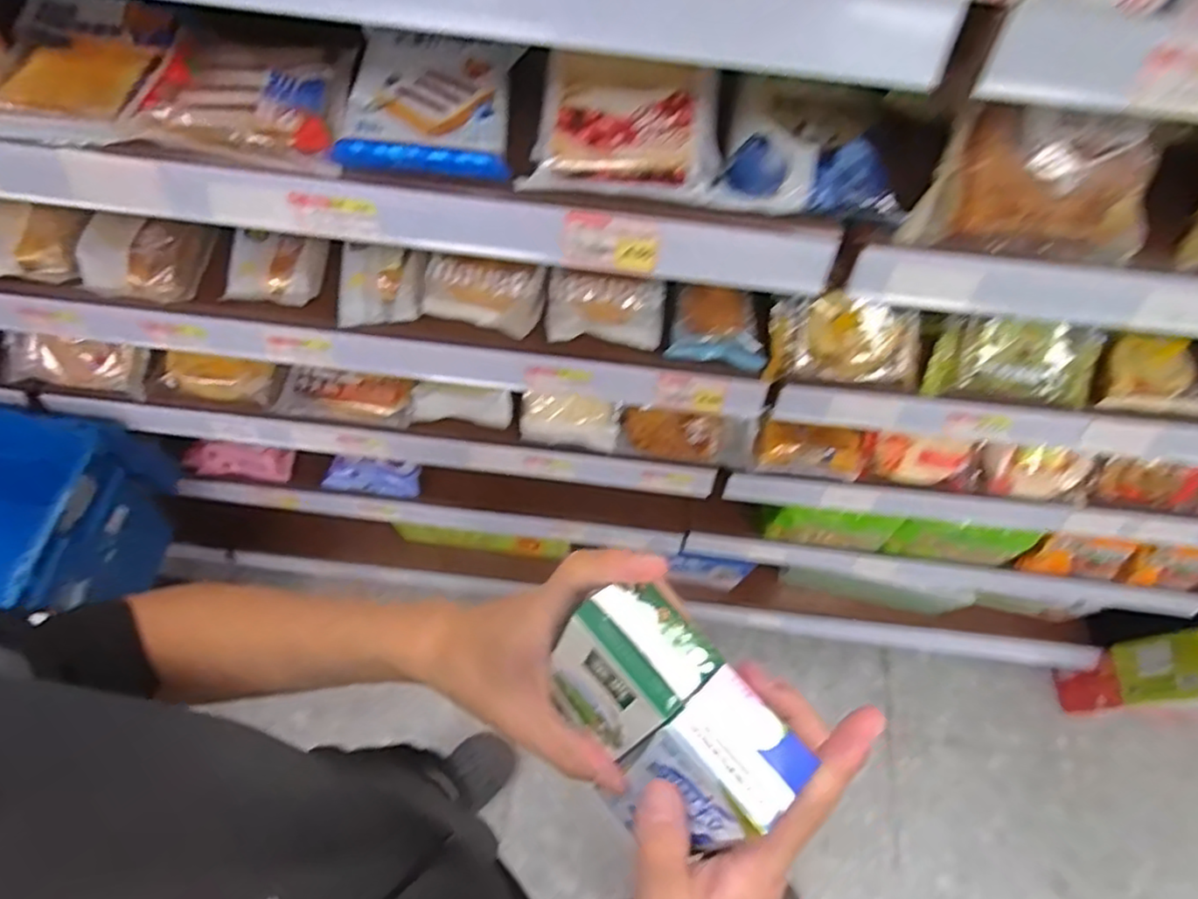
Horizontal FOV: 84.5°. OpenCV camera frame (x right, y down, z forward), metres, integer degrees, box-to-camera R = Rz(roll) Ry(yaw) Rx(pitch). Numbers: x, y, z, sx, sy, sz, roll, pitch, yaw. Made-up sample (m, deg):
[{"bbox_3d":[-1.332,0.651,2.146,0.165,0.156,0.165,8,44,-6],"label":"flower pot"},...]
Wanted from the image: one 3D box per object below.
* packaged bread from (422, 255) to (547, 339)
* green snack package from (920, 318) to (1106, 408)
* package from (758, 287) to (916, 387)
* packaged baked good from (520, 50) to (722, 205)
[{"bbox_3d":[-0.110,-0.150,0.639,0.117,0.040,0.057,5,66,0],"label":"packaged bread"},{"bbox_3d":[0.399,-0.086,0.630,0.152,0.059,0.059,7,66,0],"label":"green snack package"},{"bbox_3d":[0.237,-0.105,0.633,0.142,0.055,0.076,2,66,-2],"label":"package"},{"bbox_3d":[0.020,-0.217,0.448,0.126,0.057,0.065,9,66,1],"label":"packaged baked good"}]

